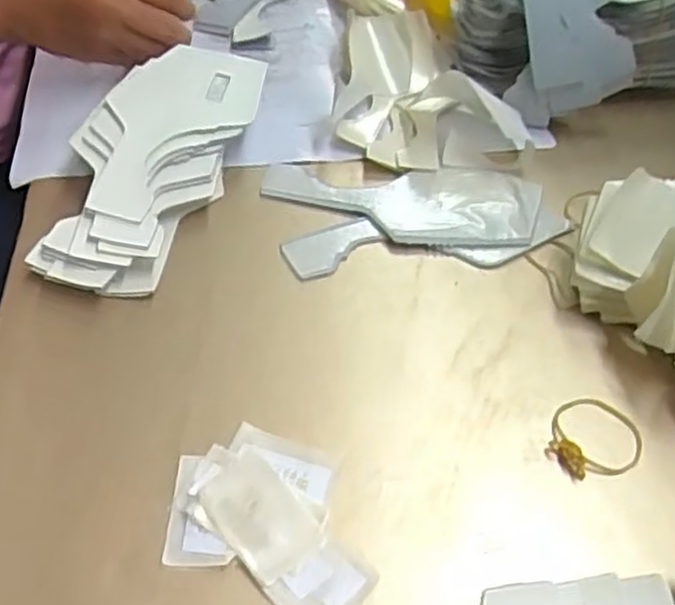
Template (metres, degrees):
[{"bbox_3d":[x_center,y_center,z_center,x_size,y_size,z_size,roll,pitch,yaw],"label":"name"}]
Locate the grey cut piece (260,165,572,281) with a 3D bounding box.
[{"bbox_3d":[0.048,-0.062,0.487,0.180,0.007,0.099,-3,46,-8],"label":"grey cut piece"}]

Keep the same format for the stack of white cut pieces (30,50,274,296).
[{"bbox_3d":[-0.118,-0.094,0.485,0.099,0.040,0.213,12,46,7],"label":"stack of white cut pieces"}]

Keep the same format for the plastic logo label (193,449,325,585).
[{"bbox_3d":[-0.036,0.096,0.336,0.056,0.007,0.036,37,54,27],"label":"plastic logo label"}]

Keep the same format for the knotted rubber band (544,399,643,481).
[{"bbox_3d":[0.132,0.067,0.378,0.045,0.009,0.049,19,47,13],"label":"knotted rubber band"}]

